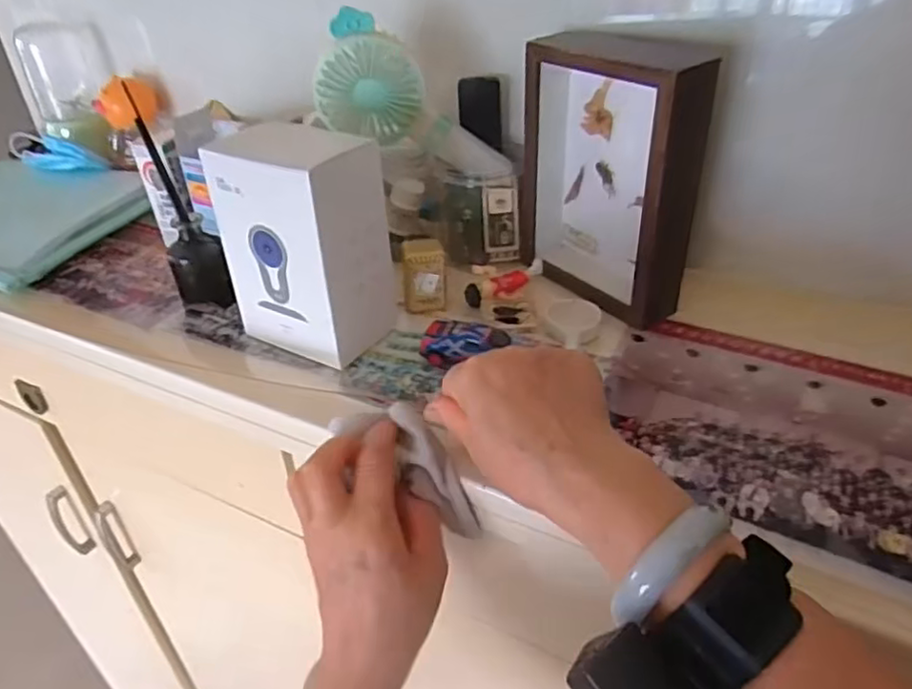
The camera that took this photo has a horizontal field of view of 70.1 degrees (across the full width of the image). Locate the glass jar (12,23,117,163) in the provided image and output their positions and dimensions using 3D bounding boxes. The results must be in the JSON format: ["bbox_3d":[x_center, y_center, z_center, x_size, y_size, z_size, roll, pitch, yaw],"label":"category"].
[{"bbox_3d":[-0.457,-0.308,0.779,0.091,0.131,0.095,-2,35,1],"label":"glass jar"}]

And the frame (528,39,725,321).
[{"bbox_3d":[0.110,-0.136,0.511,0.043,0.182,0.162,-24,40,-27],"label":"frame"}]

